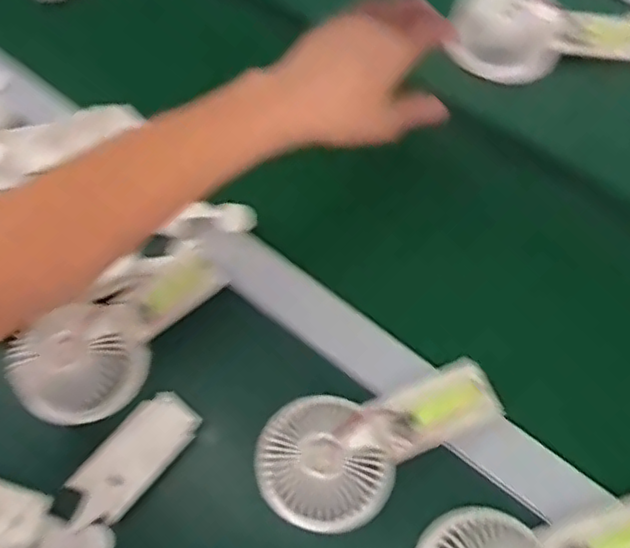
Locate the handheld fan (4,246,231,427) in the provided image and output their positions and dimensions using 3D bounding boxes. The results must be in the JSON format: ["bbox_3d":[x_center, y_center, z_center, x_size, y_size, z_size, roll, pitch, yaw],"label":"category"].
[{"bbox_3d":[-0.143,0.041,0.471,0.162,0.046,0.075,-38,71,-12],"label":"handheld fan"}]

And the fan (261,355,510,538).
[{"bbox_3d":[0.041,0.107,0.427,0.165,0.034,0.084,-28,69,-8],"label":"fan"}]

